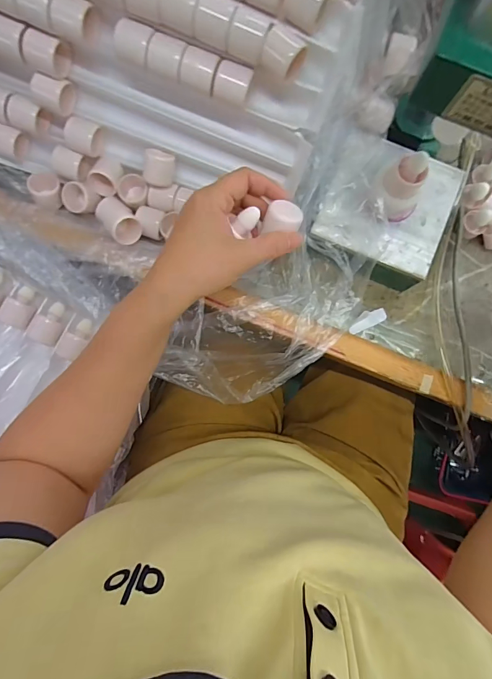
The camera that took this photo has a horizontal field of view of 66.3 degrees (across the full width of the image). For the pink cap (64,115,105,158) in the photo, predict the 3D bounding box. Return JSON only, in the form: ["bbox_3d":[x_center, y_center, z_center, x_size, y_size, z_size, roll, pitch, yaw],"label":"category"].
[{"bbox_3d":[-0.159,-0.197,0.371,0.030,0.025,0.027,21,86,1],"label":"pink cap"}]

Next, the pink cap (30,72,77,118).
[{"bbox_3d":[-0.174,-0.224,0.344,0.027,0.031,0.030,29,86,1],"label":"pink cap"}]

